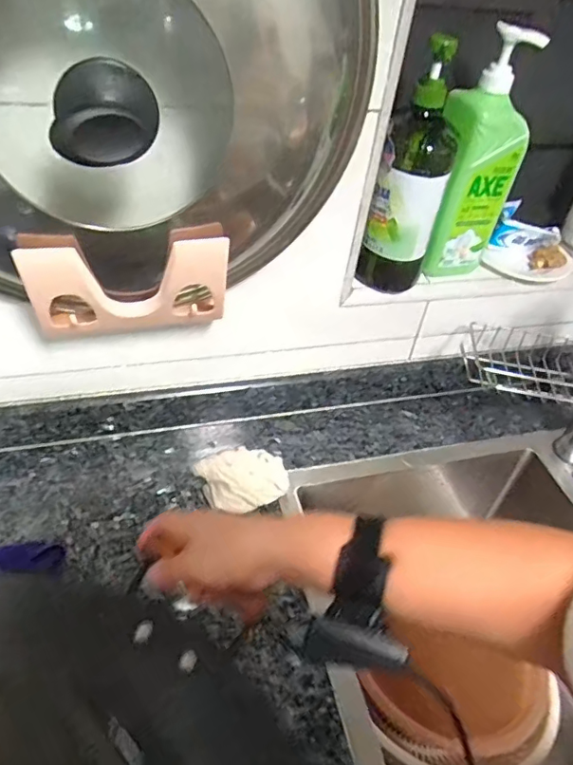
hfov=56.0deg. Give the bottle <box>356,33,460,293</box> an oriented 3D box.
[{"bbox_3d":[0.149,-0.241,0.637,0.079,0.270,0.069,15,44,7],"label":"bottle"}]

